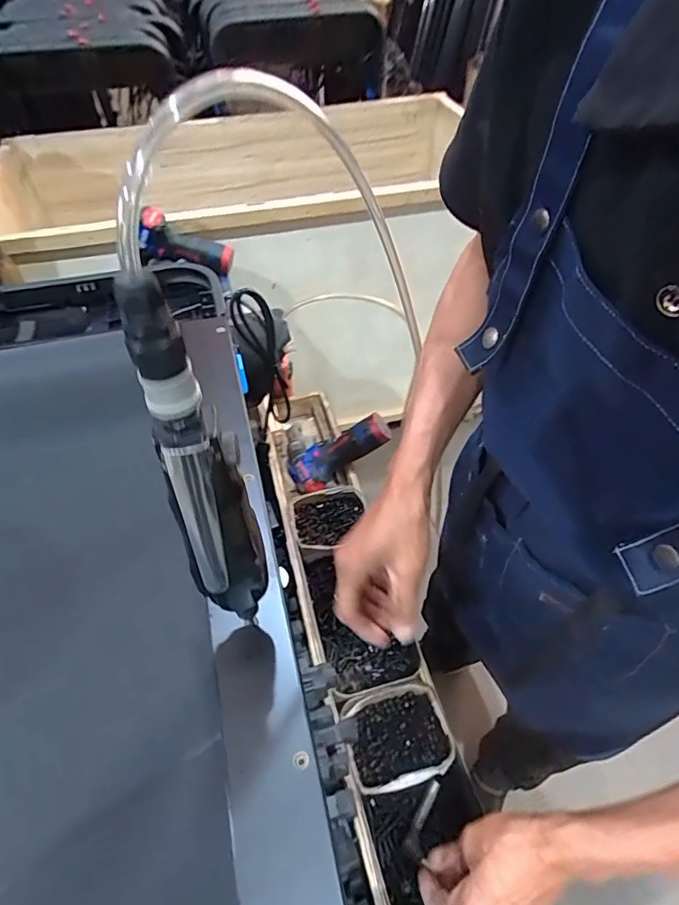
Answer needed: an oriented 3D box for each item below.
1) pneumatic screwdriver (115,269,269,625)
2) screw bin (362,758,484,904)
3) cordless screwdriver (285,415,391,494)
[{"bbox_3d":[-0.072,0.017,0.275,0.040,0.220,0.038,-18,51,-14],"label":"pneumatic screwdriver"},{"bbox_3d":[0.121,0.467,0.540,0.130,0.069,0.215,-16,50,-12],"label":"screw bin"},{"bbox_3d":[0.001,0.002,0.934,0.203,0.052,0.094,-31,46,22],"label":"cordless screwdriver"}]

